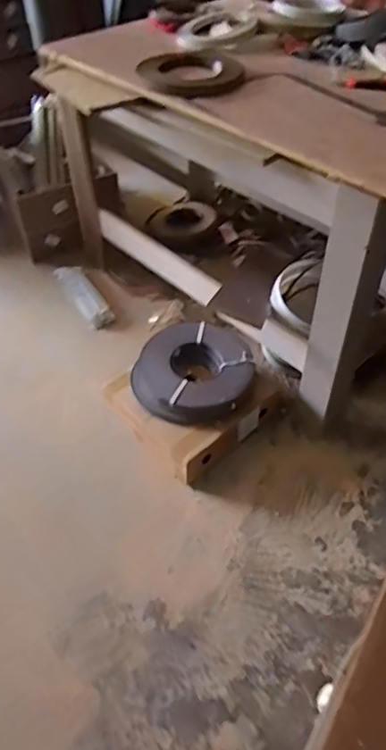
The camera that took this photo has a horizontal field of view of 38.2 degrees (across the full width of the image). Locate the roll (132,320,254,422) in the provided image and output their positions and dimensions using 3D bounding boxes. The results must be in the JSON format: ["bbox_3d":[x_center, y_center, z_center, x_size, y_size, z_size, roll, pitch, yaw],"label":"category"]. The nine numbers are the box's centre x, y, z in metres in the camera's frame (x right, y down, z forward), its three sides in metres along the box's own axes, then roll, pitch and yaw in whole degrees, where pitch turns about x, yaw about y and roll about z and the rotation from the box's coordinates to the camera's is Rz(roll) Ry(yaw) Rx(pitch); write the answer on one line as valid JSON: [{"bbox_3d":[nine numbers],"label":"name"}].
[{"bbox_3d":[-0.003,-0.023,1.665,0.350,0.041,0.354,-8,51,10],"label":"roll"}]

